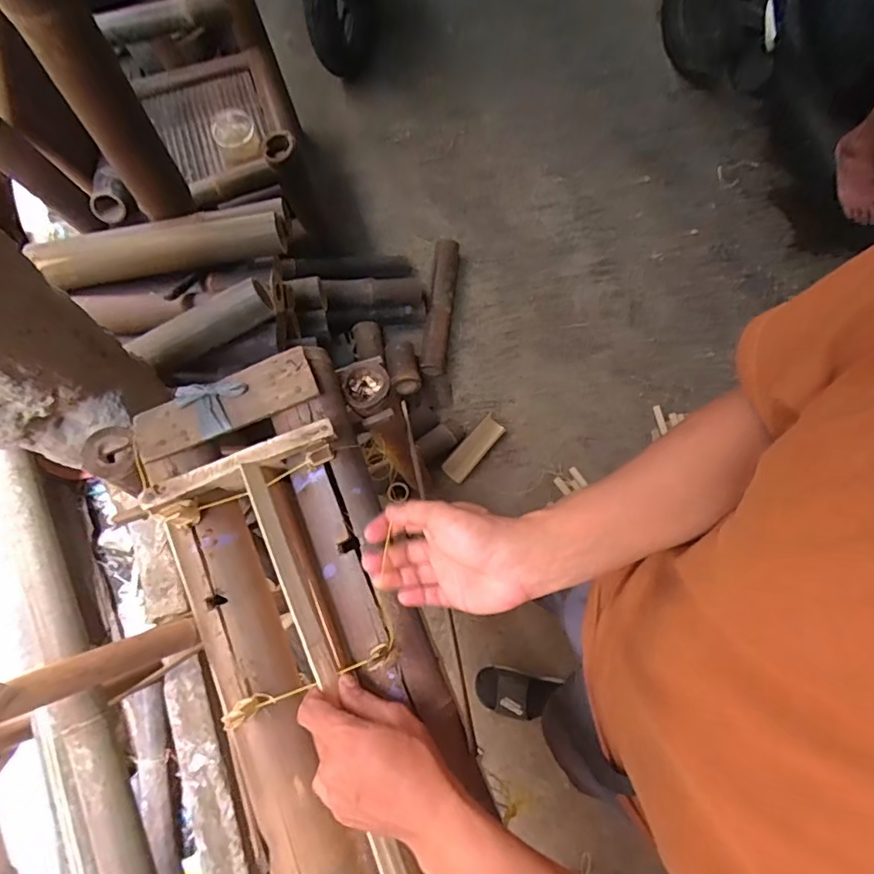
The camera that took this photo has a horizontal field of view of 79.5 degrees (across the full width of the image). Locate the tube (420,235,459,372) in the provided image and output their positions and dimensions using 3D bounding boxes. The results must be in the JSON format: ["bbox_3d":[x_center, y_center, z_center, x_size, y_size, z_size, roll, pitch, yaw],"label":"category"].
[{"bbox_3d":[0.013,-0.400,1.581,0.078,0.061,0.450,7,73,0],"label":"tube"}]

